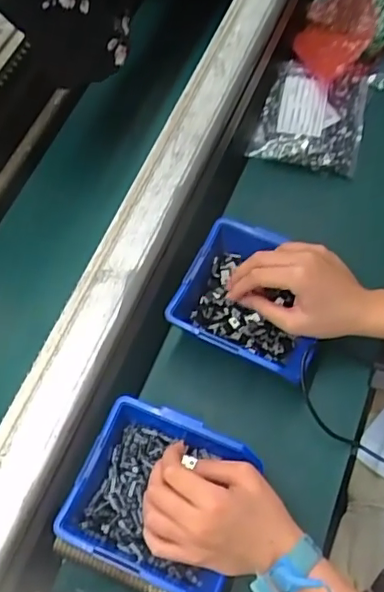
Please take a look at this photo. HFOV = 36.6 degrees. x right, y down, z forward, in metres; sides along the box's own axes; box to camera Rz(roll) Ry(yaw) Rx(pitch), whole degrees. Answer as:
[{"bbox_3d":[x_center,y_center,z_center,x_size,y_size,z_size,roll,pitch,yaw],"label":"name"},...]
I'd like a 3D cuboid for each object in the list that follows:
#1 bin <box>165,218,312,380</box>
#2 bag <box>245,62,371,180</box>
[{"bbox_3d":[0.060,0.003,0.546,0.127,0.054,0.124,22,65,13],"label":"bin"},{"bbox_3d":[0.138,-0.212,0.661,0.118,0.034,0.146,13,64,9],"label":"bag"}]

